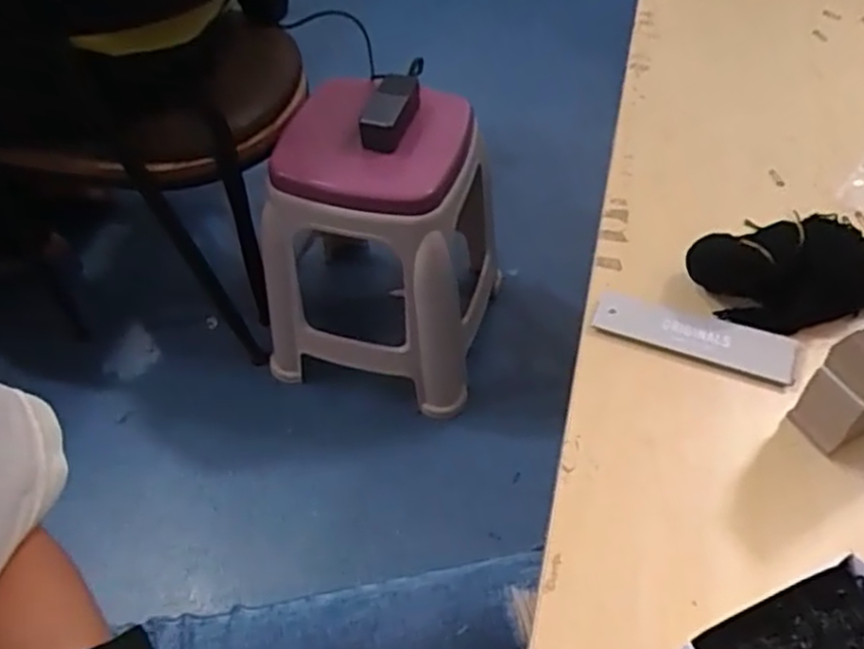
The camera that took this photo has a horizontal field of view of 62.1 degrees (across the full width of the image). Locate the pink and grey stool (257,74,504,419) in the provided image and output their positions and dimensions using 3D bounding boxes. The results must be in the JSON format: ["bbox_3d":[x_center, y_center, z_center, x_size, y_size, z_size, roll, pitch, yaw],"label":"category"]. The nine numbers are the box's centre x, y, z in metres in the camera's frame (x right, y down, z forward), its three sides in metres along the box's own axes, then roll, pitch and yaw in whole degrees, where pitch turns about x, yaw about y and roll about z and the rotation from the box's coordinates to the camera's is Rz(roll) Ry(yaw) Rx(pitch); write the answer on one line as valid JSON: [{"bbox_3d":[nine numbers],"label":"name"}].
[{"bbox_3d":[-0.093,-0.149,1.273,0.392,0.478,0.344,13,53,11],"label":"pink and grey stool"}]

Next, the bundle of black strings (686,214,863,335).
[{"bbox_3d":[0.239,-0.034,0.480,0.119,0.042,0.062,-4,51,-2],"label":"bundle of black strings"}]

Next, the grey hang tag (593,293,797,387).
[{"bbox_3d":[0.171,0.006,0.469,0.125,0.009,0.037,18,54,15],"label":"grey hang tag"}]

